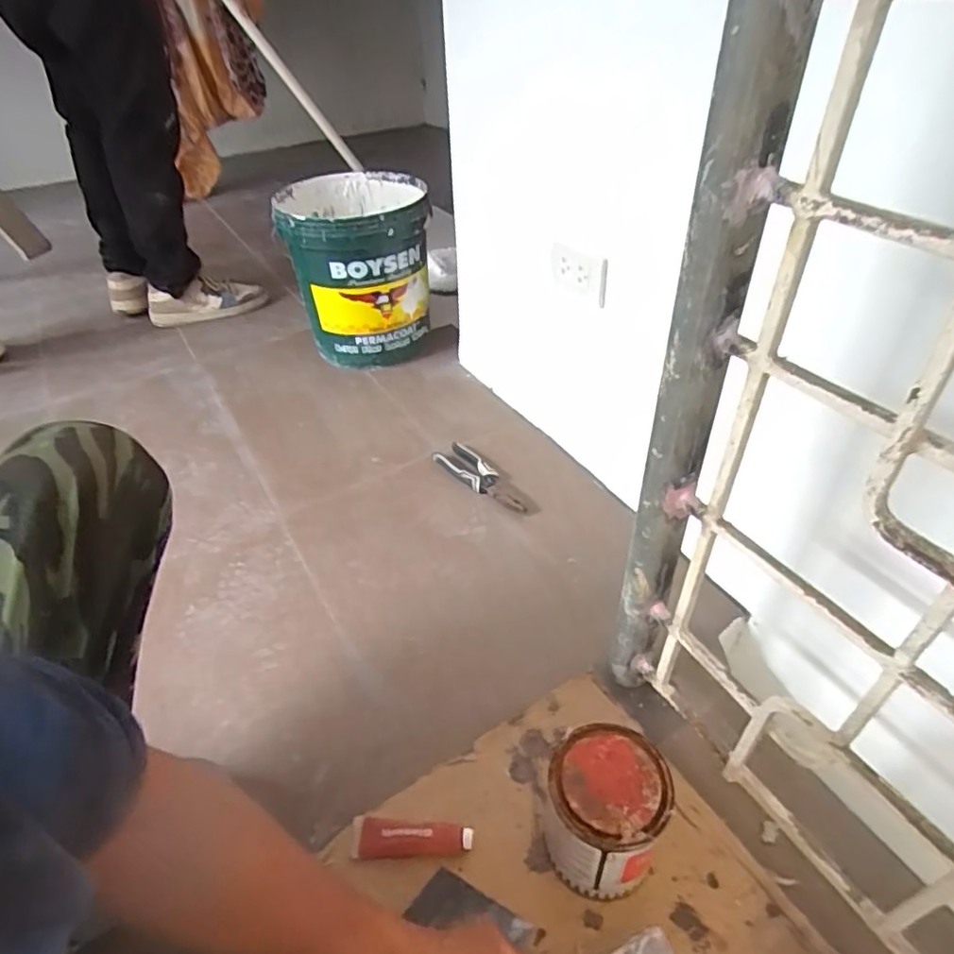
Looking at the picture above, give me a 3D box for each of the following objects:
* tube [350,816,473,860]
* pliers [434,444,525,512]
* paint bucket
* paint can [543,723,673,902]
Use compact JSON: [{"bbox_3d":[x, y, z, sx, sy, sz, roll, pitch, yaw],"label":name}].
[{"bbox_3d":[-0.064,0.354,0.596,0.116,0.021,0.036,-2,40,4],"label":"tube"},{"bbox_3d":[0.005,0.002,0.997,0.052,0.022,0.199,-29,45,-26],"label":"pliers"},{"bbox_3d":[-0.237,-0.429,1.300,0.286,0.327,0.314,-8,40,-4],"label":"paint bucket"},{"bbox_3d":[0.114,0.304,0.550,0.099,0.138,0.106,-1,40,1],"label":"paint can"}]

